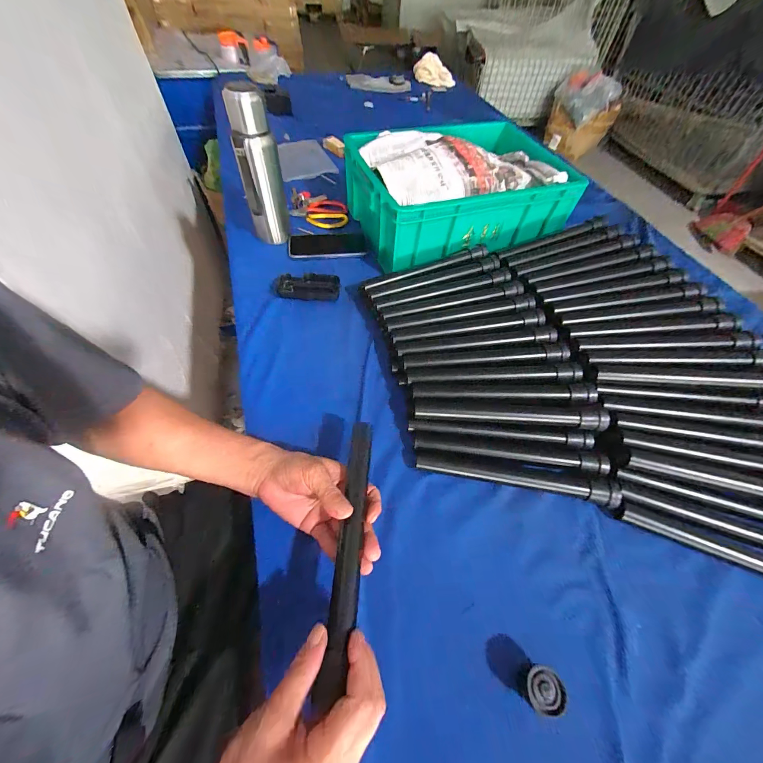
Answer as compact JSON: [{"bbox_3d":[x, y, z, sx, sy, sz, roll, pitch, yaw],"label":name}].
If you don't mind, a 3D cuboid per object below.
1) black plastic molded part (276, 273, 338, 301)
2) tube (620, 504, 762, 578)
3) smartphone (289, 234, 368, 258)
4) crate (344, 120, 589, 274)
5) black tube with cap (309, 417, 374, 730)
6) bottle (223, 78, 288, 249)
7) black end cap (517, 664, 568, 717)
[{"bbox_3d":[-0.138,-0.178,0.602,0.117,0.016,0.059,3,56,-1],"label":"black plastic molded part"},{"bbox_3d":[0.404,0.199,0.367,0.237,0.025,0.031,20,57,11],"label":"tube"},{"bbox_3d":[-0.111,-0.285,0.670,0.158,0.005,0.071,-5,56,-6],"label":"smartphone"},{"bbox_3d":[0.149,-0.392,0.674,0.383,0.149,0.268,-17,58,-13],"label":"crate"},{"bbox_3d":[-0.030,0.147,0.315,0.024,0.020,0.239,4,49,0],"label":"black tube with cap"},{"bbox_3d":[-0.225,-0.389,0.601,0.072,0.250,0.065,-13,58,-11],"label":"bottle"},{"bbox_3d":[0.148,0.281,0.295,0.031,0.026,0.033,1,56,-2],"label":"black end cap"}]

